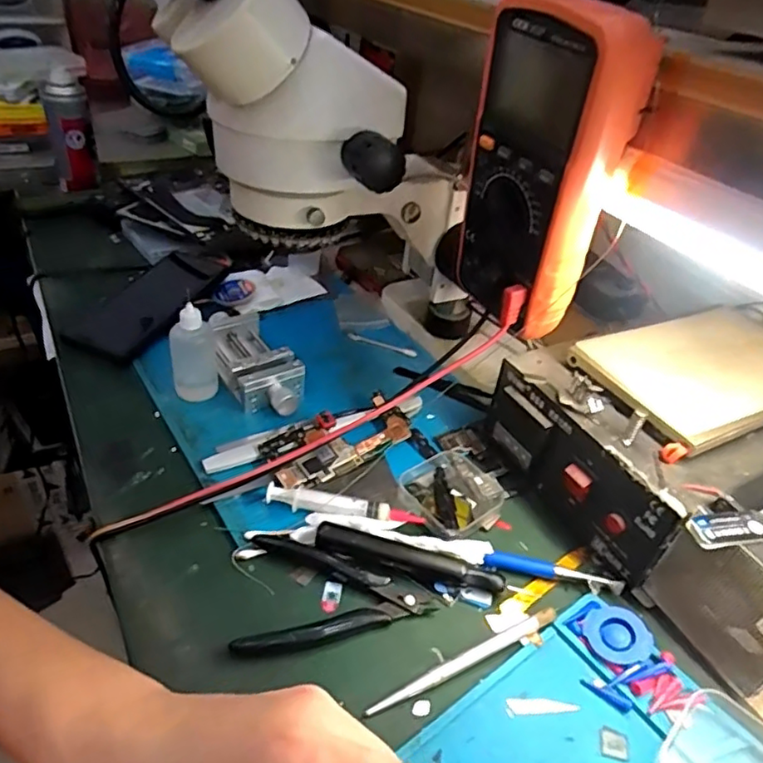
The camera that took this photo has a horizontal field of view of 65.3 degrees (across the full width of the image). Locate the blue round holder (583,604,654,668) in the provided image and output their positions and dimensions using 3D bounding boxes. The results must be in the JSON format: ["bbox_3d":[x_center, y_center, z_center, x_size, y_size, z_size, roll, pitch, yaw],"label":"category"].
[{"bbox_3d":[0.141,0.153,0.357,0.034,0.012,0.036,3,38,-2],"label":"blue round holder"}]

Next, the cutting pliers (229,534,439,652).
[{"bbox_3d":[-0.031,0.127,0.374,0.116,0.008,0.077,-2,37,-12],"label":"cutting pliers"}]

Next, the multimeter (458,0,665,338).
[{"bbox_3d":[0.094,-0.119,0.345,0.049,0.170,0.096,-12,40,-23],"label":"multimeter"}]

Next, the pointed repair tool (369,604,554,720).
[{"bbox_3d":[0.049,0.161,0.344,0.128,0.007,0.008,-15,42,-24],"label":"pointed repair tool"}]

